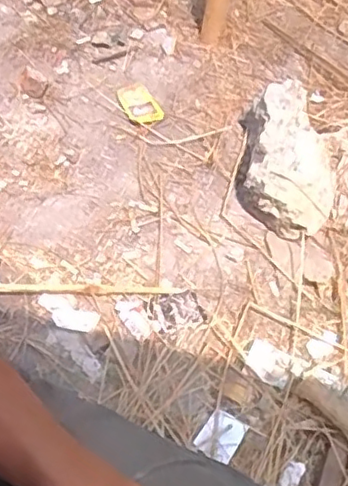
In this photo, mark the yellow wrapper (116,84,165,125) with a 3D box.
[{"bbox_3d":[-0.069,-0.280,1.228,0.070,0.013,0.108,-24,64,-24],"label":"yellow wrapper"}]

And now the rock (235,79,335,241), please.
[{"bbox_3d":[0.215,-0.158,1.136,0.173,0.104,0.293,1,57,-10],"label":"rock"}]

